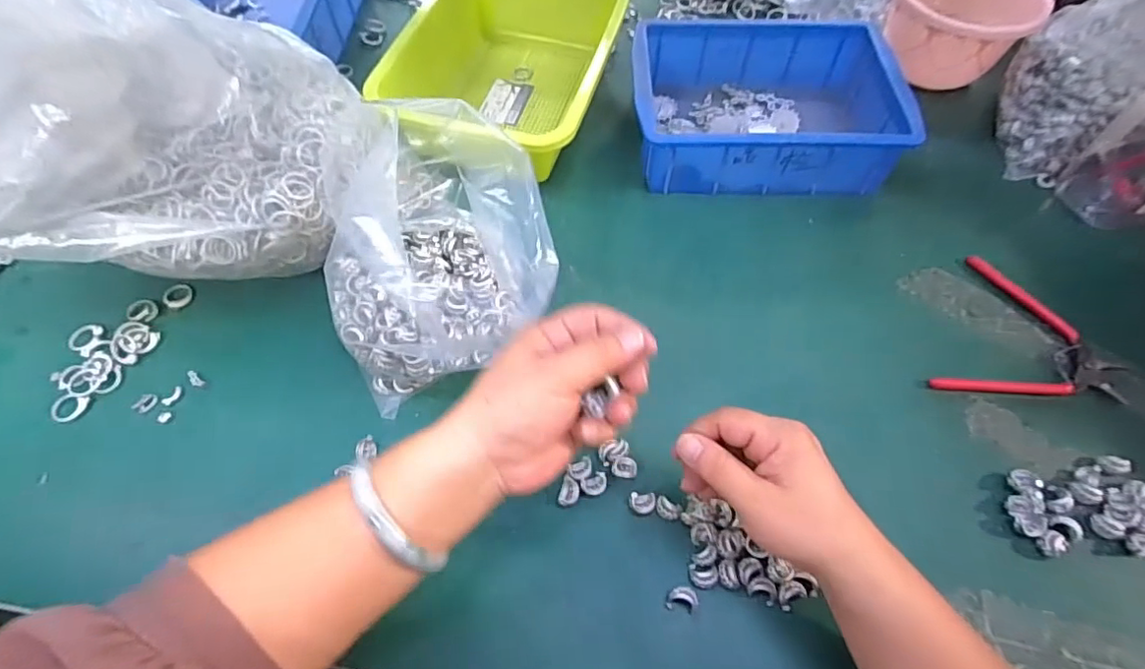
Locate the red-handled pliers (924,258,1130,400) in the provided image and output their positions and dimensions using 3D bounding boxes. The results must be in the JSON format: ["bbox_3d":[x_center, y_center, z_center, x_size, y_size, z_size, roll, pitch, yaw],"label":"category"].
[{"bbox_3d":[0.373,0.012,0.452,0.127,0.022,0.131,28,63,13],"label":"red-handled pliers"}]

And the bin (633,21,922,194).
[{"bbox_3d":[0.178,-0.224,0.549,0.233,0.083,0.173,3,60,0],"label":"bin"}]

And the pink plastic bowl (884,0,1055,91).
[{"bbox_3d":[0.395,-0.330,0.587,0.137,0.075,0.134,26,63,13],"label":"pink plastic bowl"}]

